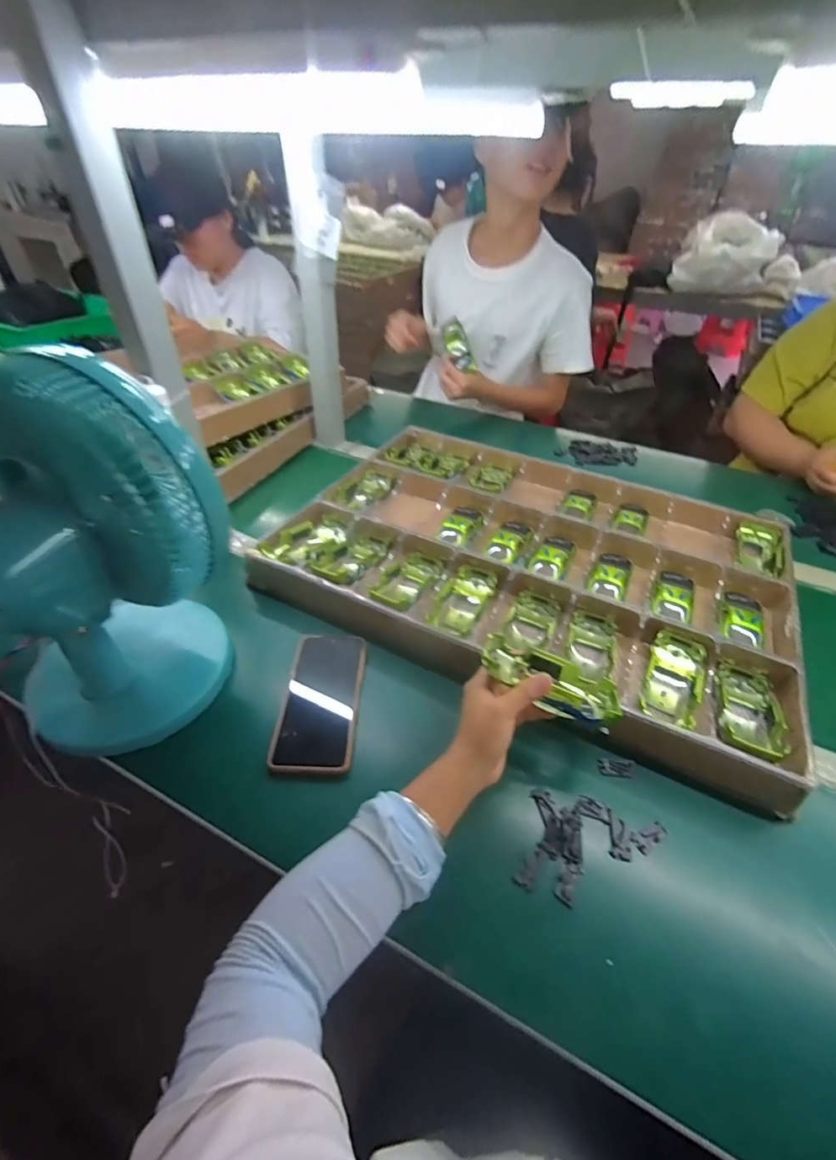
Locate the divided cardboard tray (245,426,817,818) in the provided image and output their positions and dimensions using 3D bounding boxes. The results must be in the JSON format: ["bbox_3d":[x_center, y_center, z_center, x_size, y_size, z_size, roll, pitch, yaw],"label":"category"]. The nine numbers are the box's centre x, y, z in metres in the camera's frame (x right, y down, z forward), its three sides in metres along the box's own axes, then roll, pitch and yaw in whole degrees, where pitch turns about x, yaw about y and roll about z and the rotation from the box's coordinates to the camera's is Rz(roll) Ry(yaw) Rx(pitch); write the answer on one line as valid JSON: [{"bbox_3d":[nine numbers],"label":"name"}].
[{"bbox_3d":[0.163,-0.032,0.685,0.655,0.066,0.493,18,45,17],"label":"divided cardboard tray"}]

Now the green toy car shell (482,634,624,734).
[{"bbox_3d":[0.125,0.092,0.442,0.126,0.049,0.060,16,44,15],"label":"green toy car shell"}]

